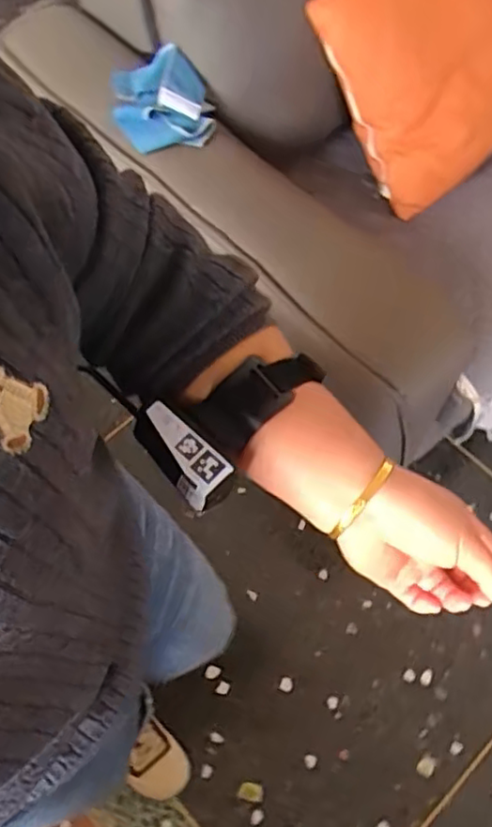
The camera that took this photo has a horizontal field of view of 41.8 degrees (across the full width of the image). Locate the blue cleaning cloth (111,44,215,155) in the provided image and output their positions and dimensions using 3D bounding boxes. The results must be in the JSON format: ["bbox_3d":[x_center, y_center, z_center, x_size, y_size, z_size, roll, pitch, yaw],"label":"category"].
[{"bbox_3d":[-0.133,-0.489,0.996,0.145,0.077,0.141,-9,64,-1],"label":"blue cleaning cloth"}]

